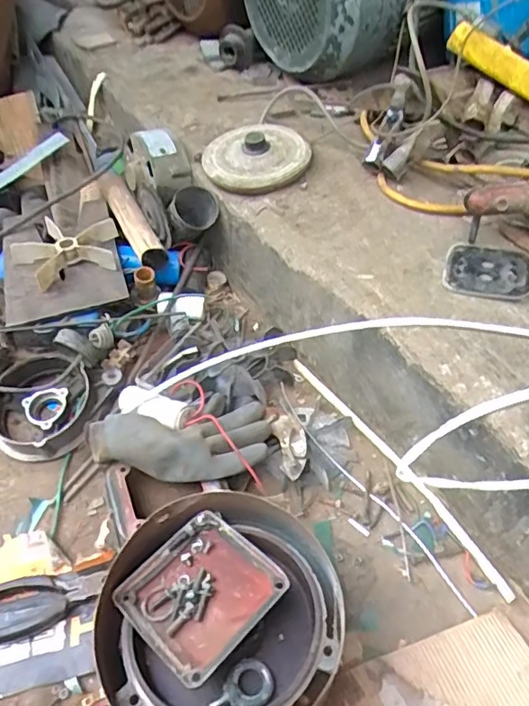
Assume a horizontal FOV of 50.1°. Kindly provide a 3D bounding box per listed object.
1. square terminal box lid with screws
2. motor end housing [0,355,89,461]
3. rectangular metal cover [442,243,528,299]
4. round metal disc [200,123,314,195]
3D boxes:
[{"bbox_3d":[-0.052,0.195,0.466,0.107,0.023,0.107,34,56,29],"label":"square terminal box lid with screws"},{"bbox_3d":[-0.265,0.062,0.672,0.121,0.050,0.144,-23,50,-19],"label":"motor end housing"},{"bbox_3d":[0.228,-0.085,0.579,0.083,0.005,0.076,13,48,13],"label":"rectangular metal cover"},{"bbox_3d":[-0.011,-0.266,0.750,0.137,0.028,0.134,-1,47,1],"label":"round metal disc"}]

